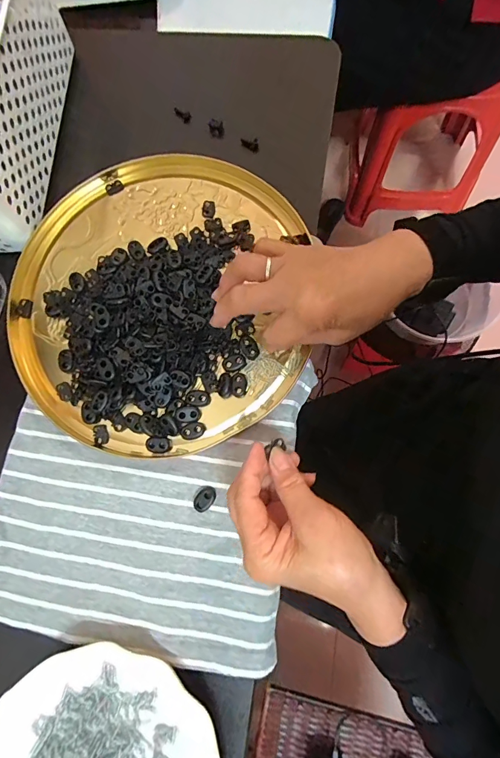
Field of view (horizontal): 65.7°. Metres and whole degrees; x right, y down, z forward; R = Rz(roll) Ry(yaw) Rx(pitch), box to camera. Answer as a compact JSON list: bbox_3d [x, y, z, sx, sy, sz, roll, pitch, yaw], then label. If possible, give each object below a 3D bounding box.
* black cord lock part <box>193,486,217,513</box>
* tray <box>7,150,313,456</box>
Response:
[{"bbox_3d":[-0.039,0.104,0.335,0.015,0.004,0.023,35,83,11],"label":"black cord lock part"},{"bbox_3d":[-0.093,-0.083,0.375,0.271,0.045,0.290,0,73,-1],"label":"tray"}]

